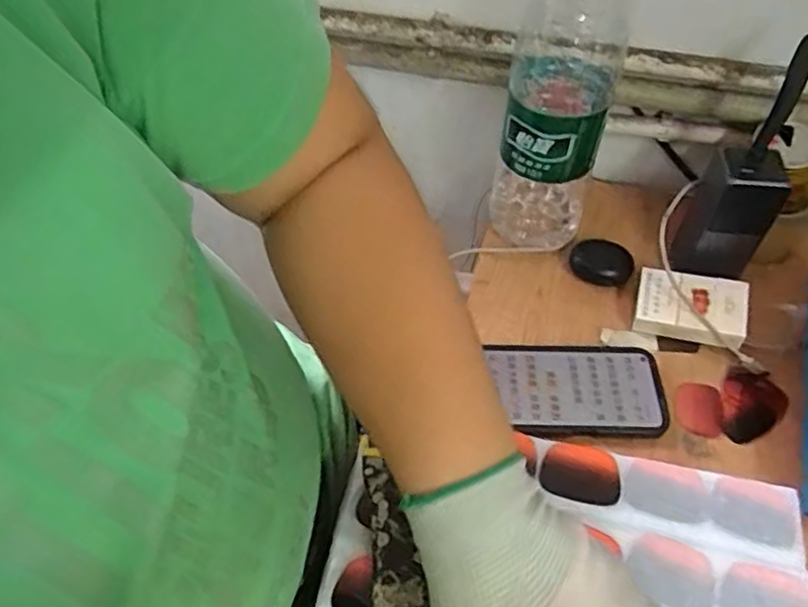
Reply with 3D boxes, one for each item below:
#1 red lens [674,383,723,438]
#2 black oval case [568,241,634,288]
[{"bbox_3d":[0.242,0.086,0.534,0.037,0.004,0.048,14,54,12],"label":"red lens"},{"bbox_3d":[0.188,-0.038,0.615,0.056,0.021,0.044,25,57,20],"label":"black oval case"}]

